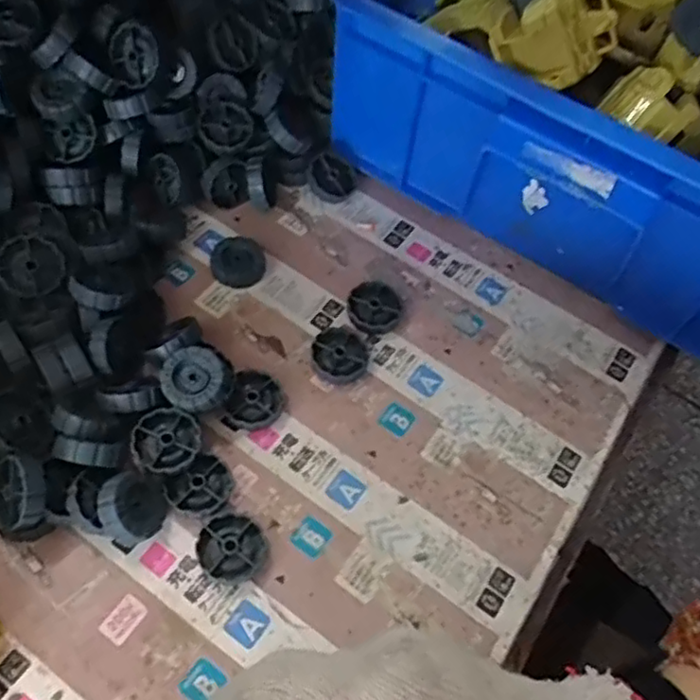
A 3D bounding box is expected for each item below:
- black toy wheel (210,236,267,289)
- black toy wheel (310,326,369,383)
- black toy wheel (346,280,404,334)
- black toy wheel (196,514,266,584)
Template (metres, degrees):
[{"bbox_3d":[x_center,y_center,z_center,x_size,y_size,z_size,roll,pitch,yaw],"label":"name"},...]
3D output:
[{"bbox_3d":[-0.081,-0.064,0.483,0.038,0.014,0.035,1,62,-3],"label":"black toy wheel"},{"bbox_3d":[-0.006,0.004,0.449,0.037,0.011,0.039,1,62,-3],"label":"black toy wheel"},{"bbox_3d":[0.017,-0.030,0.469,0.037,0.011,0.036,1,62,-3],"label":"black toy wheel"},{"bbox_3d":[-0.067,0.113,0.378,0.036,0.011,0.036,1,62,-3],"label":"black toy wheel"}]

